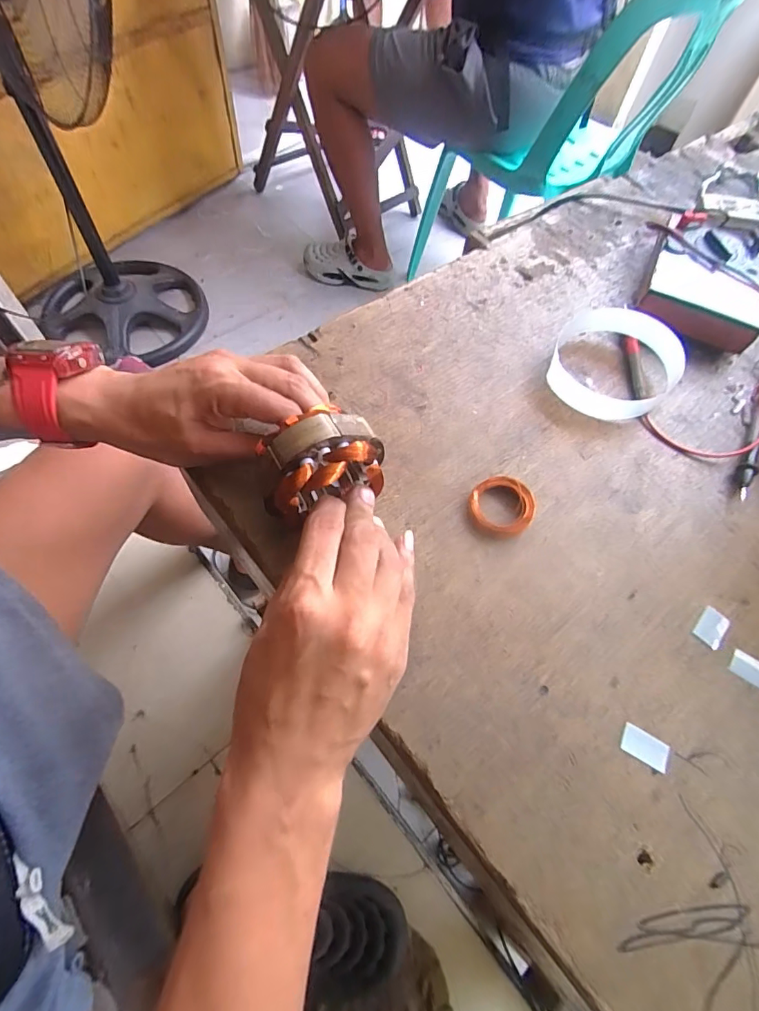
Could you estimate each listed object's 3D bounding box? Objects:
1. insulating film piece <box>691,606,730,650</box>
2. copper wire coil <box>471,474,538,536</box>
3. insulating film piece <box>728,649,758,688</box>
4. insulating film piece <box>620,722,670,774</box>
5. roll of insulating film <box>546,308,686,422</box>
[{"bbox_3d":[0.210,0.077,0.289,0.016,0.004,0.024,40,67,17],"label":"insulating film piece"},{"bbox_3d":[0.085,0.000,0.317,0.044,0.012,0.041,1,62,-2],"label":"copper wire coil"},{"bbox_3d":[0.228,0.100,0.279,0.026,0.004,0.016,29,65,12],"label":"insulating film piece"},{"bbox_3d":[0.148,0.134,0.254,0.026,0.004,0.016,27,64,11],"label":"insulating film piece"},{"bbox_3d":[0.190,-0.117,0.372,0.091,0.033,0.097,1,62,-2],"label":"roll of insulating film"}]

